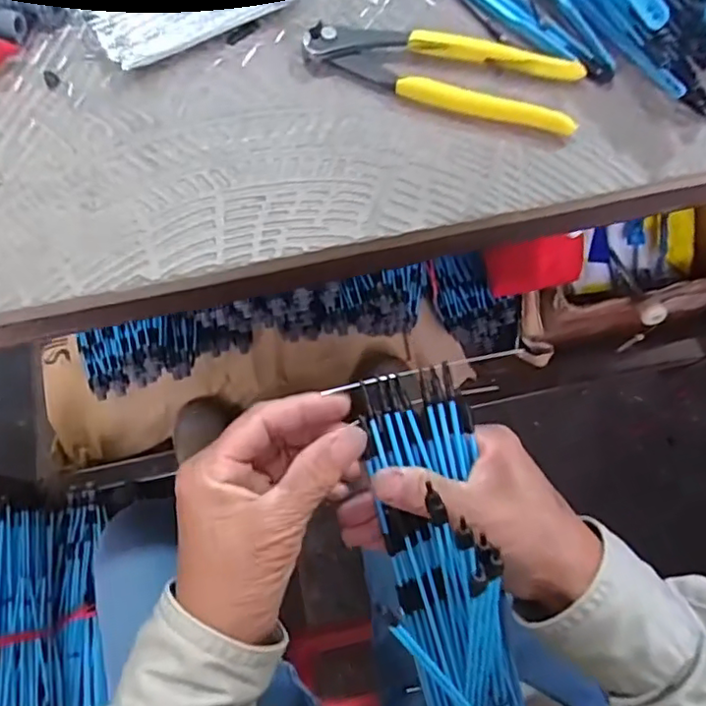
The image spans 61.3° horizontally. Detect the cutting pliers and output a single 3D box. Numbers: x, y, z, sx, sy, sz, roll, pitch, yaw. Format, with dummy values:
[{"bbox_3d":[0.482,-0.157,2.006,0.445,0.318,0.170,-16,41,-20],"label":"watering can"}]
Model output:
[{"bbox_3d":[0.052,-0.173,0.359,0.166,0.017,0.050,16,72,4],"label":"cutting pliers"}]

